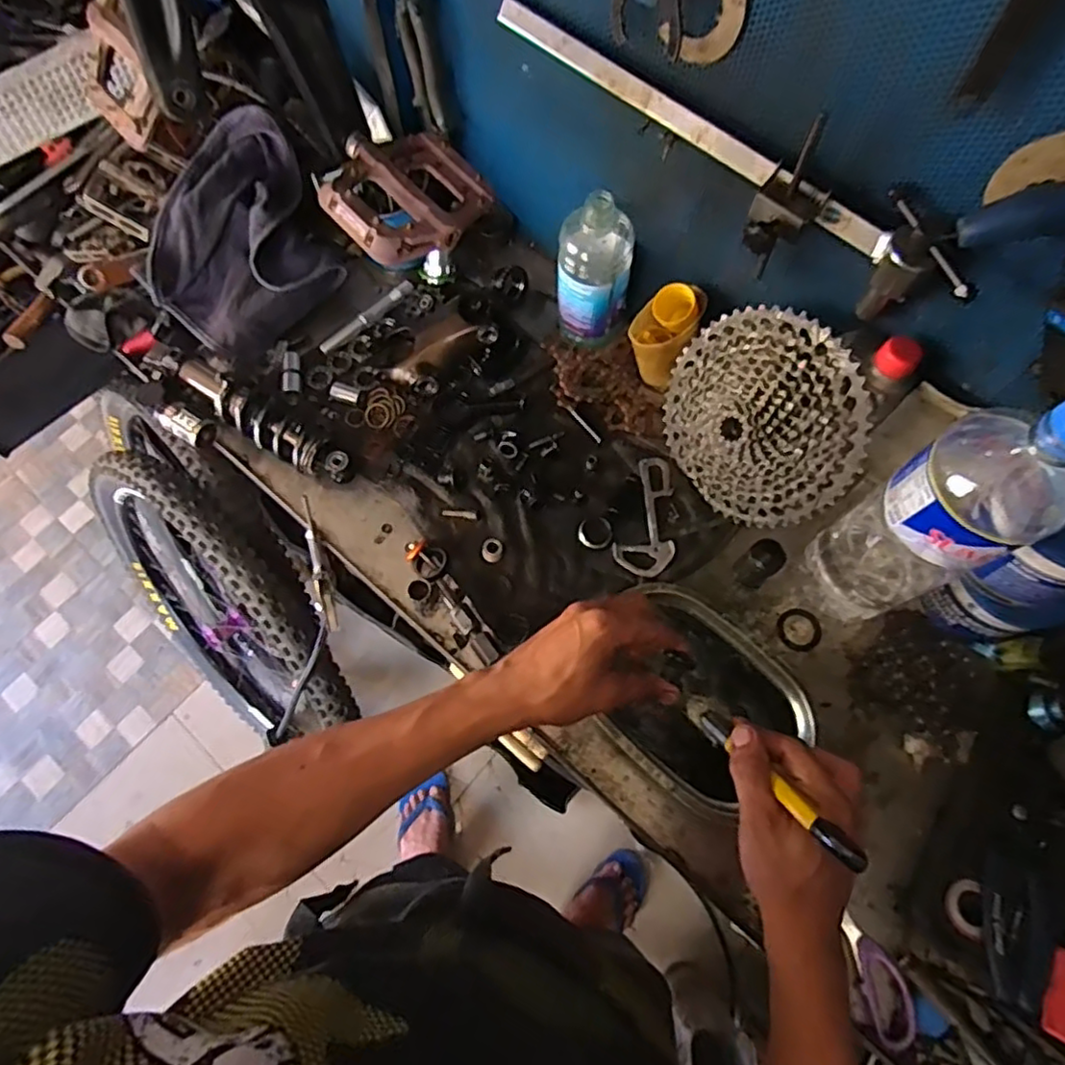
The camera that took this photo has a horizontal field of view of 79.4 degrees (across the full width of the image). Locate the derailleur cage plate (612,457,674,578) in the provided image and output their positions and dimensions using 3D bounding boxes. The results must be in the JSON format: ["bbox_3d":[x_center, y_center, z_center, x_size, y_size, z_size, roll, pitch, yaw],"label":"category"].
[{"bbox_3d":[0.121,-0.016,0.650,0.057,0.009,0.124,14,70,7],"label":"derailleur cage plate"}]

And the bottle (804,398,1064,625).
[{"bbox_3d":[0.304,-0.006,0.486,0.098,0.309,0.096,-33,72,-10],"label":"bottle"}]

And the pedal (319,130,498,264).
[{"bbox_3d":[-0.094,-0.248,0.465,0.107,0.029,0.104,-41,74,-13],"label":"pedal"}]

